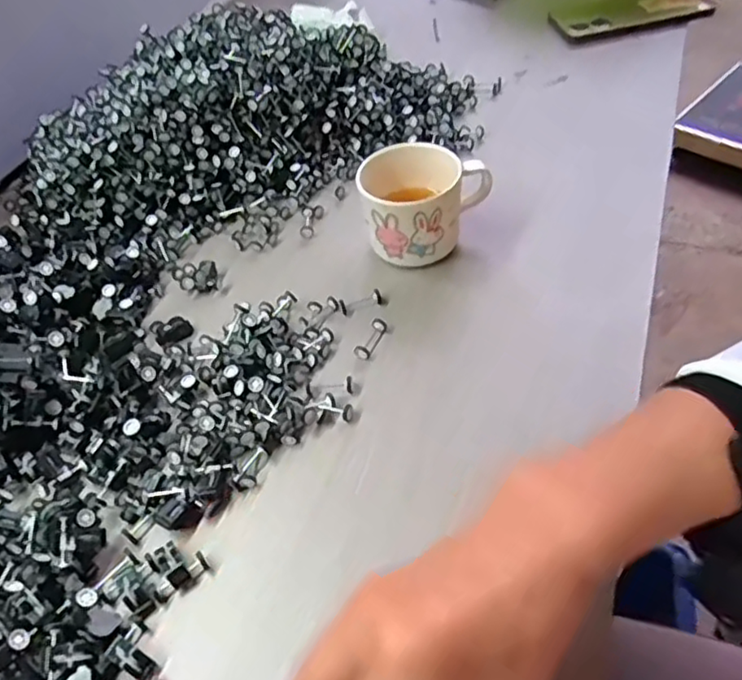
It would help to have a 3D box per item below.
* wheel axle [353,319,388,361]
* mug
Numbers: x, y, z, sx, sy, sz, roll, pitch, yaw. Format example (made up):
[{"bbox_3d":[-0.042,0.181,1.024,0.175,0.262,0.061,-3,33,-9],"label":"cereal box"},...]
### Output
[{"bbox_3d":[0.000,-0.001,0.437,0.010,0.008,0.033,20,54,22],"label":"wheel axle"},{"bbox_3d":[0.040,-0.102,0.482,0.094,0.066,0.079,0,49,6],"label":"mug"}]

